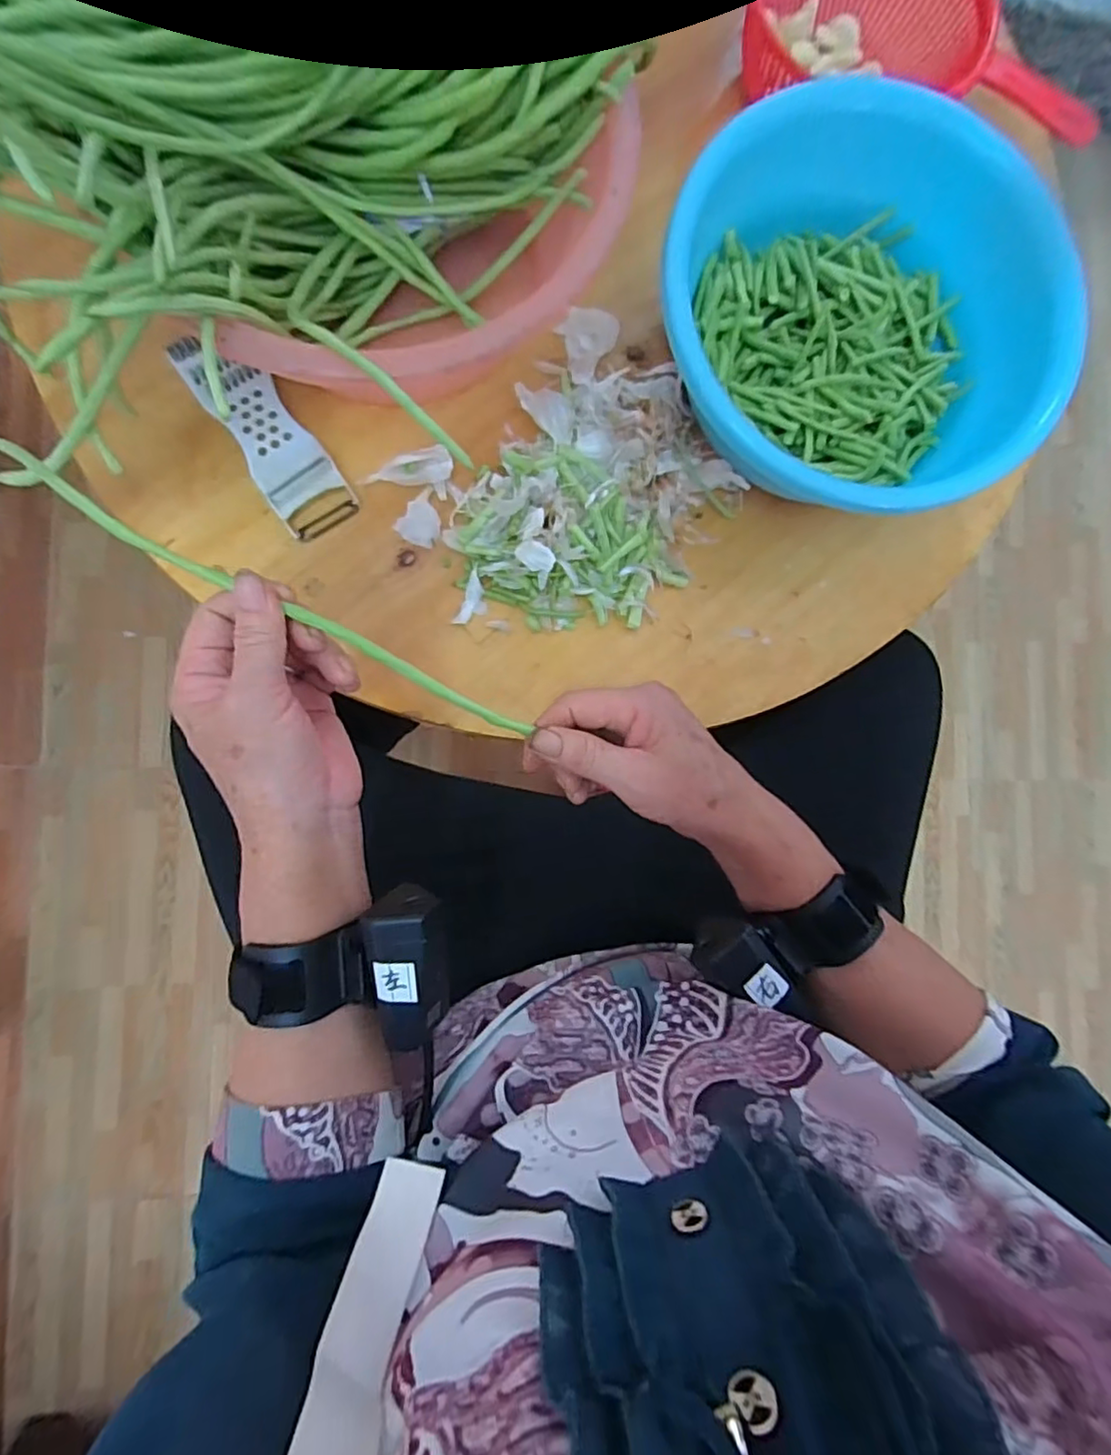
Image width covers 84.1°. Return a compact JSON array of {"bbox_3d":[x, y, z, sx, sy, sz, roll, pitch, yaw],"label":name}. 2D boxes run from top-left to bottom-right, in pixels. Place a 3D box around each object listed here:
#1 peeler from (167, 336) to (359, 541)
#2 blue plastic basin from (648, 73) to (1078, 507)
[{"bbox_3d":[-0.214,-0.219,0.455,0.055,0.013,0.162,-35,92,-8],"label":"peeler"},{"bbox_3d":[0.210,-0.298,0.454,0.284,0.101,0.267,0,87,-7],"label":"blue plastic basin"}]

